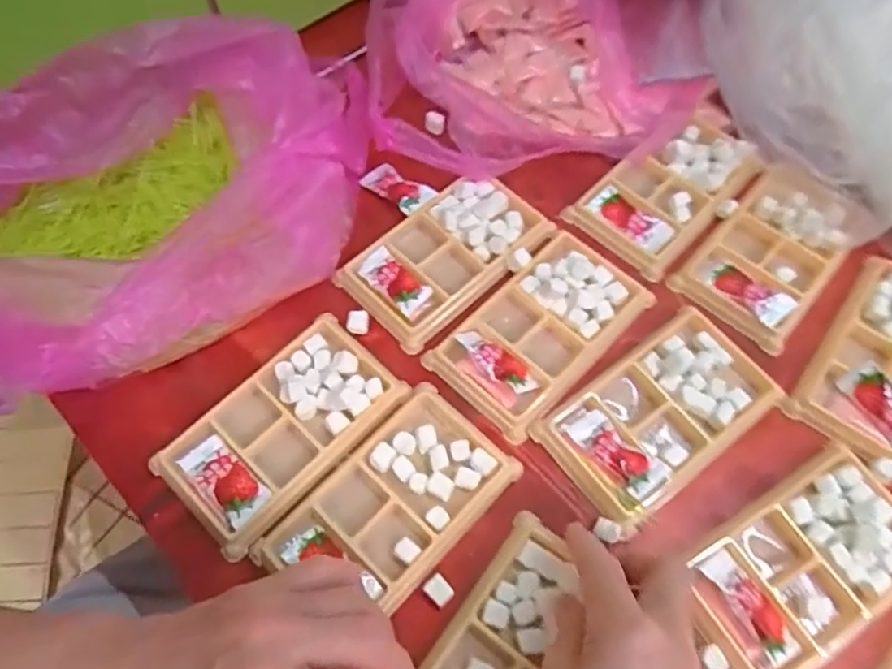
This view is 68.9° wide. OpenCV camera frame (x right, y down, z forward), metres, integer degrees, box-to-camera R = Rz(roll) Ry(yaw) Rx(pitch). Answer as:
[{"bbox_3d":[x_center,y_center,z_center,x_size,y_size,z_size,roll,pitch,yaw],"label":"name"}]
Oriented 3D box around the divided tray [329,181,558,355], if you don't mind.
[{"bbox_3d":[0.000,-0.055,0.443,0.080,0.020,0.135,41,71,19],"label":"divided tray"}]

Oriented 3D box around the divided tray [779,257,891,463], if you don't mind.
[{"bbox_3d":[0.275,0.016,0.400,0.076,0.021,0.131,36,69,18],"label":"divided tray"}]

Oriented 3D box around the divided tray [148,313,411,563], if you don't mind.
[{"bbox_3d":[-0.096,0.053,0.382,0.137,0.013,0.076,-41,69,-18],"label":"divided tray"}]

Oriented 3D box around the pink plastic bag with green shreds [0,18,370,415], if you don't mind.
[{"bbox_3d":[-0.207,-0.091,0.412,0.335,0.083,0.213,-19,64,-8],"label":"pink plastic bag with green shreds"}]

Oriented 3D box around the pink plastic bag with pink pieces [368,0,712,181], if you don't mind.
[{"bbox_3d":[0.071,-0.268,0.498,0.268,0.085,0.293,-5,63,-1],"label":"pink plastic bag with pink pieces"}]

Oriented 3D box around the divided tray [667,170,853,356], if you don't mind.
[{"bbox_3d":[0.224,-0.057,0.441,0.075,0.023,0.132,41,71,19],"label":"divided tray"}]

